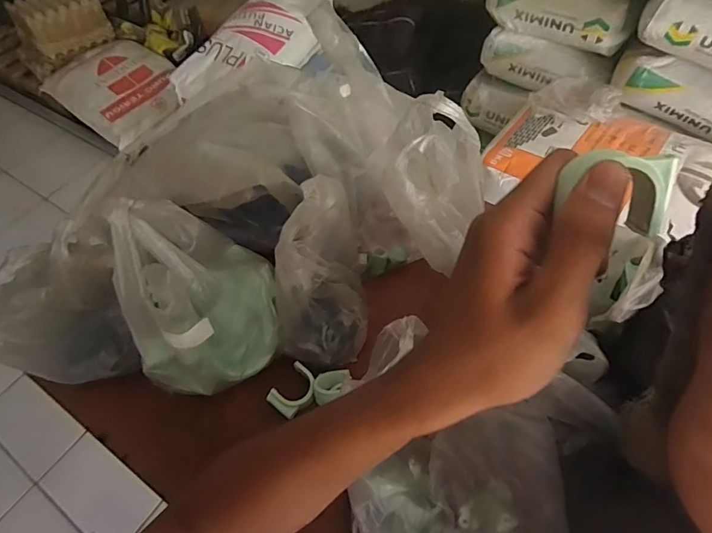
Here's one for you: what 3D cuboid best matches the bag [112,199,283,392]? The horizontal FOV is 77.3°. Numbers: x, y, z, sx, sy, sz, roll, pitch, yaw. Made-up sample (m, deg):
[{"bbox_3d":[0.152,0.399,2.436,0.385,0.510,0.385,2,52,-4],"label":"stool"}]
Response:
[{"bbox_3d":[-0.129,0.019,0.392,0.092,0.166,0.157,20,59,17],"label":"bag"}]

